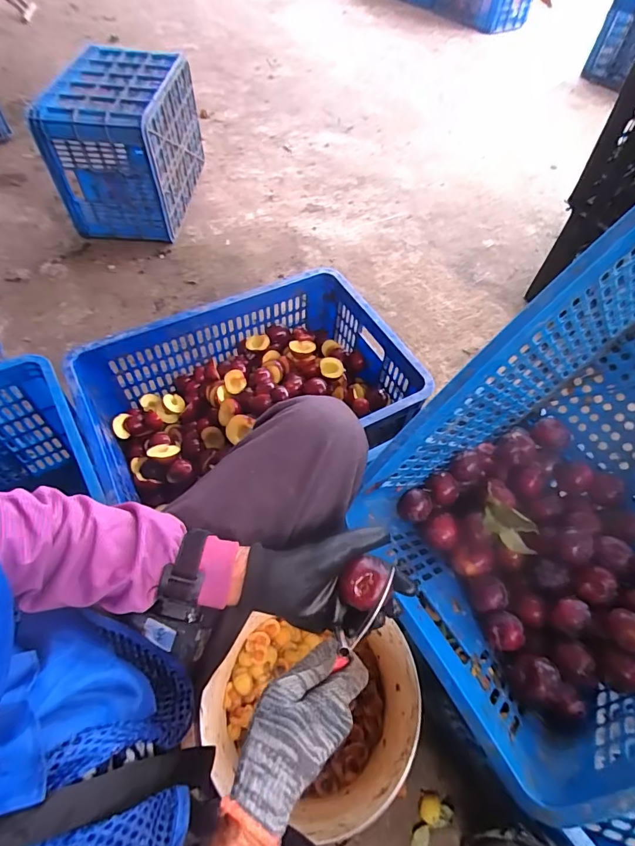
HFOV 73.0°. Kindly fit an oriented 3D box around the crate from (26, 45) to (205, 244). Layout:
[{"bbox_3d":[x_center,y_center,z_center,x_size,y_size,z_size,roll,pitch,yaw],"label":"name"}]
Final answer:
[{"bbox_3d":[-0.609,-0.892,1.388,0.344,0.362,0.486,5,57,2],"label":"crate"}]

